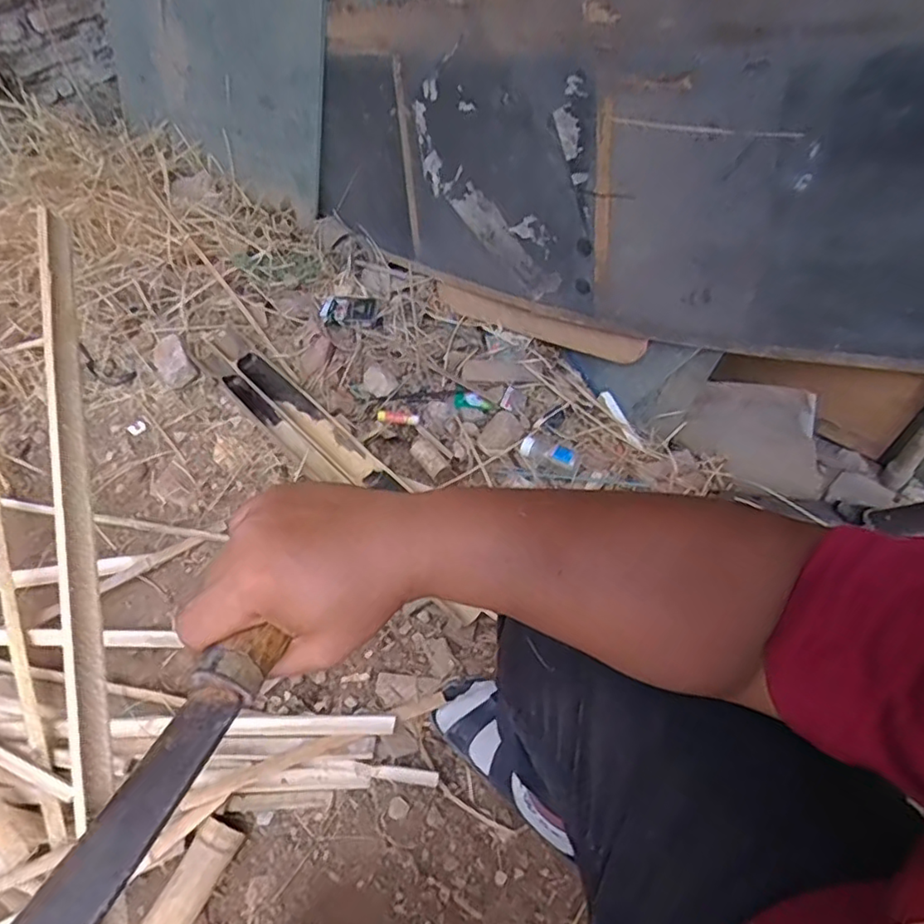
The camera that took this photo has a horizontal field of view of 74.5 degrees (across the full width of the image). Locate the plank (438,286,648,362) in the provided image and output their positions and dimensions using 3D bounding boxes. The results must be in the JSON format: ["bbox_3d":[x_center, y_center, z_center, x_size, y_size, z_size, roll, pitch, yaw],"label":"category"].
[{"bbox_3d":[0.117,-0.241,1.041,0.410,0.066,0.019,26,62,34],"label":"plank"}]

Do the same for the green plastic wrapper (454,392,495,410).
[{"bbox_3d":[0.020,-0.102,1.031,0.071,0.015,0.024,18,60,14],"label":"green plastic wrapper"}]

